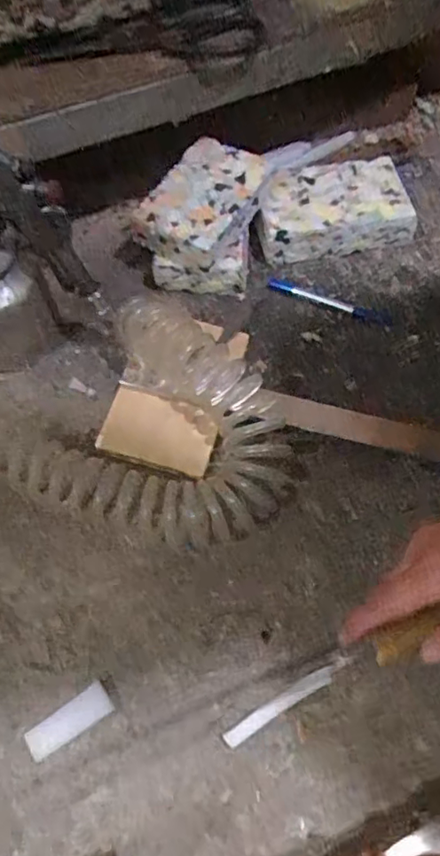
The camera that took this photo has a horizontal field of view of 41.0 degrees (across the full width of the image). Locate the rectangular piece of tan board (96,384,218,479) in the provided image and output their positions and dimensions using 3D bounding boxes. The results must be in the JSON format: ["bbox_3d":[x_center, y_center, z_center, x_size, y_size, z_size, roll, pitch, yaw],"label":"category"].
[{"bbox_3d":[-0.054,0.000,0.533,0.099,0.009,0.067,17,64,3],"label":"rectangular piece of tan board"}]

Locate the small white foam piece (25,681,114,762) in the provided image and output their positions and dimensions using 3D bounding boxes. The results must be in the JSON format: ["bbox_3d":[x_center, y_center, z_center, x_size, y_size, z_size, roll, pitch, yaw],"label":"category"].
[{"bbox_3d":[-0.110,0.214,0.430,0.062,0.008,0.024,-30,65,-14],"label":"small white foam piece"}]

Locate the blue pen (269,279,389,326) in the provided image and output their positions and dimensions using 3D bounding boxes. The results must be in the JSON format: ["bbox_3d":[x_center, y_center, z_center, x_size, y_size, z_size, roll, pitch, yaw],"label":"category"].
[{"bbox_3d":[0.114,-0.134,0.619,0.133,0.006,0.016,19,64,11],"label":"blue pen"}]

